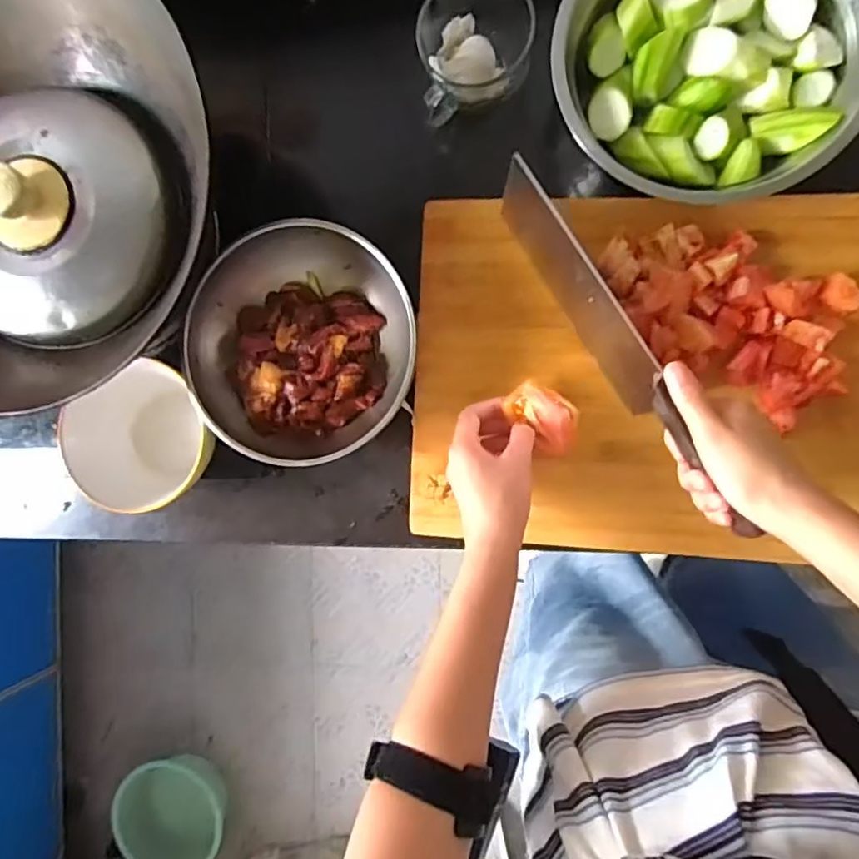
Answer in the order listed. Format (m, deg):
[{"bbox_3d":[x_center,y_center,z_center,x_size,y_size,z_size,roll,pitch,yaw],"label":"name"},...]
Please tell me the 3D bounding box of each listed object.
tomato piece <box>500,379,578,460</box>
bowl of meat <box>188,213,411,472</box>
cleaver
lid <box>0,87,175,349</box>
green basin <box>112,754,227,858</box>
[{"bbox_3d":[0.095,-0.010,0.478,0.046,0.018,0.065,-42,85,6],"label":"tomato piece"},{"bbox_3d":[-0.110,-0.070,0.498,0.182,0.081,0.187,16,92,8],"label":"bowl of meat"},{"bbox_3d":[0.141,-0.063,0.448,0.017,0.106,0.304,-32,84,7],"label":"cleaver"},{"bbox_3d":[-0.319,-0.178,0.484,0.190,0.061,0.205,0,90,8],"label":"lid"},{"bbox_3d":[-0.591,0.888,1.376,0.258,0.134,0.243,0,90,8],"label":"green basin"}]

